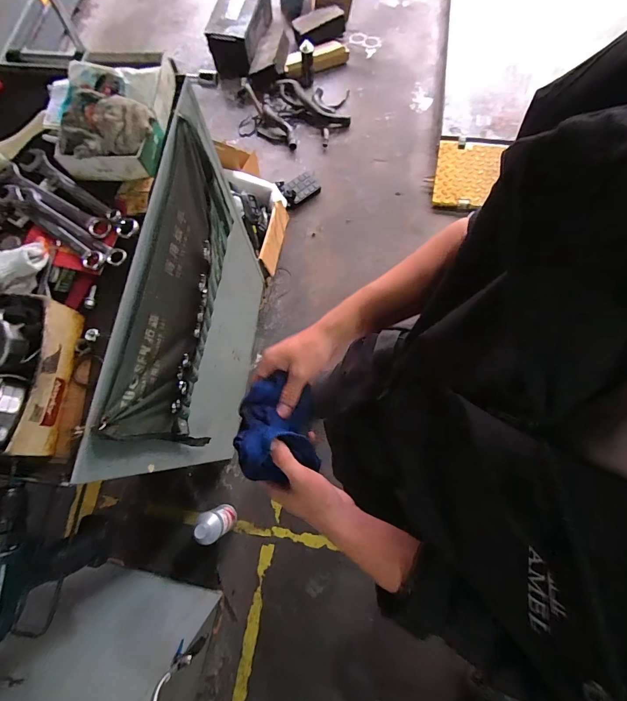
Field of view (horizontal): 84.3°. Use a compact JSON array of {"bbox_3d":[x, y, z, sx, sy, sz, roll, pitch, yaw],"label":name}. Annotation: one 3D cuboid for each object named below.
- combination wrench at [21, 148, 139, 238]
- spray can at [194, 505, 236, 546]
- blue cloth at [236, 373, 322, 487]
[{"bbox_3d":[-0.389,-0.262,0.570,0.275,0.018,0.039,36,79,11],"label":"combination wrench"},{"bbox_3d":[-0.338,0.595,1.196,0.079,0.216,0.098,-32,76,-7],"label":"spray can"},{"bbox_3d":[-0.047,0.088,0.418,0.091,0.052,0.121,-7,75,0],"label":"blue cloth"}]

